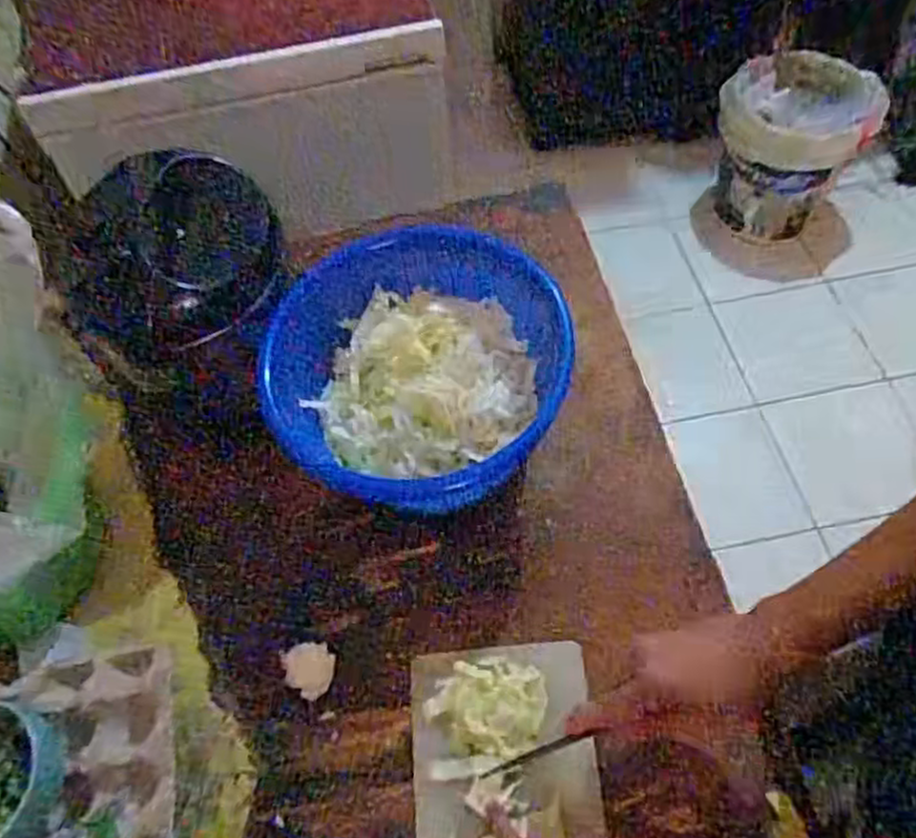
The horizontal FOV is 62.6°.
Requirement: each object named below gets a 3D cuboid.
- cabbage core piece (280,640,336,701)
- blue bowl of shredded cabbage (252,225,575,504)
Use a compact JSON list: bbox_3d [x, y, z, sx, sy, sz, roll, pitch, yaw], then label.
[{"bbox_3d":[-0.130,0.219,0.660,0.042,0.011,0.048,-19,59,-8],"label":"cabbage core piece"},{"bbox_3d":[-0.044,-0.053,0.709,0.260,0.124,0.238,-2,58,3],"label":"blue bowl of shredded cabbage"}]

